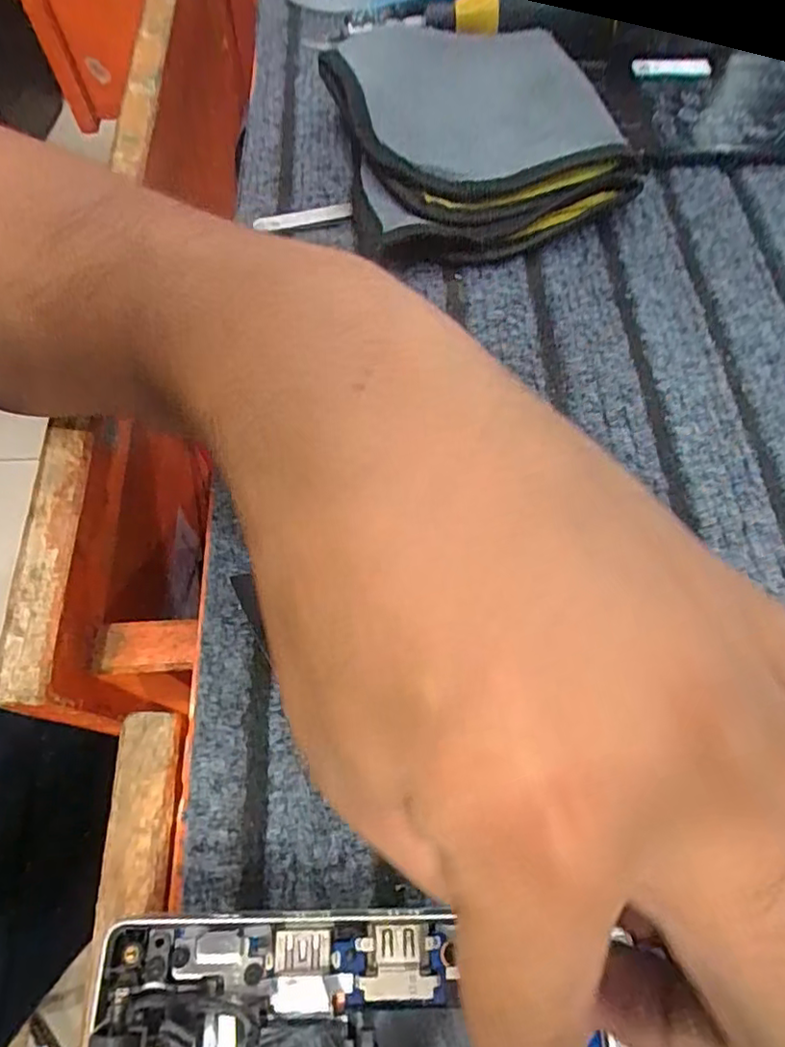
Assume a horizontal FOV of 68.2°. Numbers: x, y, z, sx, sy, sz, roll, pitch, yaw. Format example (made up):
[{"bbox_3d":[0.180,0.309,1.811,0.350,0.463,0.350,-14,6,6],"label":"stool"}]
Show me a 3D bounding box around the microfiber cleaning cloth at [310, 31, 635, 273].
[{"bbox_3d":[0.036,-0.180,0.263,0.124,0.028,0.141,-14,66,-8],"label":"microfiber cleaning cloth"}]

